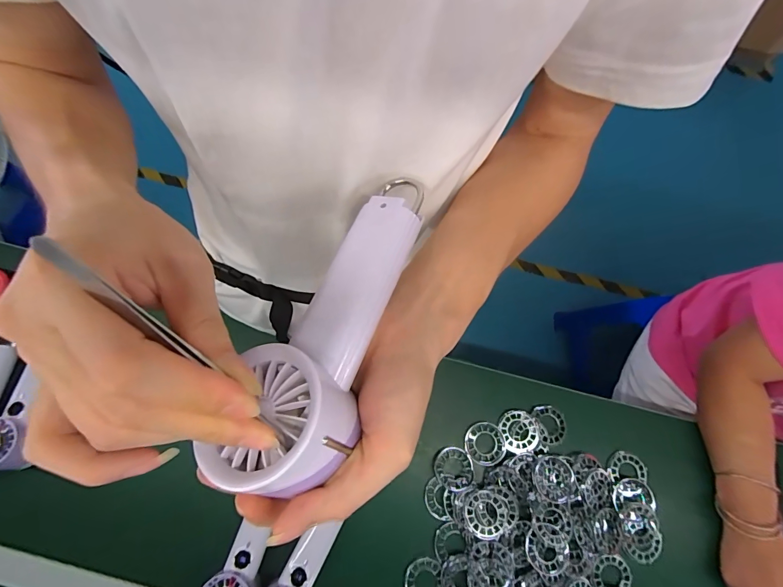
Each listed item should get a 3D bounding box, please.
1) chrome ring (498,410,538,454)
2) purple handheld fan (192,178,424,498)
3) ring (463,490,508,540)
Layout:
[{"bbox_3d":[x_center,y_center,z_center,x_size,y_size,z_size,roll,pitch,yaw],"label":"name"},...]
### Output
[{"bbox_3d":[0.191,0.208,0.575,0.055,0.012,0.059,0,75,-1],"label":"chrome ring"},{"bbox_3d":[-0.027,0.009,0.206,0.054,0.036,0.185,19,57,4],"label":"purple handheld fan"},{"bbox_3d":[0.129,0.303,0.525,0.058,0.006,0.057,-2,59,3],"label":"ring"}]

